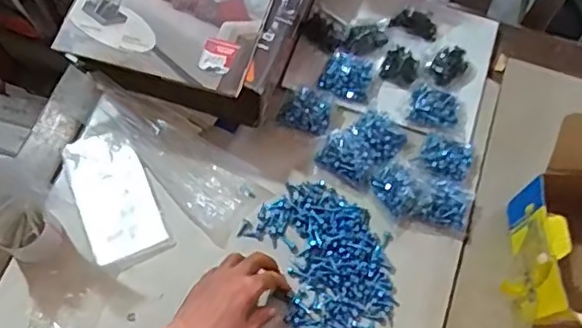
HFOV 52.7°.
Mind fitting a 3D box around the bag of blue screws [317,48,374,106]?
[{"bbox_3d":[0.071,-0.110,0.738,0.062,0.018,0.064,17,68,6],"label":"bag of blue screws"}]

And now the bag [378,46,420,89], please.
[{"bbox_3d":[0.140,-0.123,0.749,0.045,0.016,0.047,22,68,8],"label":"bag"}]

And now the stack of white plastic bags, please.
[{"bbox_3d":[-0.202,0.037,0.674,0.084,0.009,0.159,-23,70,-11],"label":"stack of white plastic bags"}]

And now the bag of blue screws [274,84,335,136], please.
[{"bbox_3d":[0.020,-0.066,0.719,0.060,0.017,0.053,20,68,7],"label":"bag of blue screws"}]

